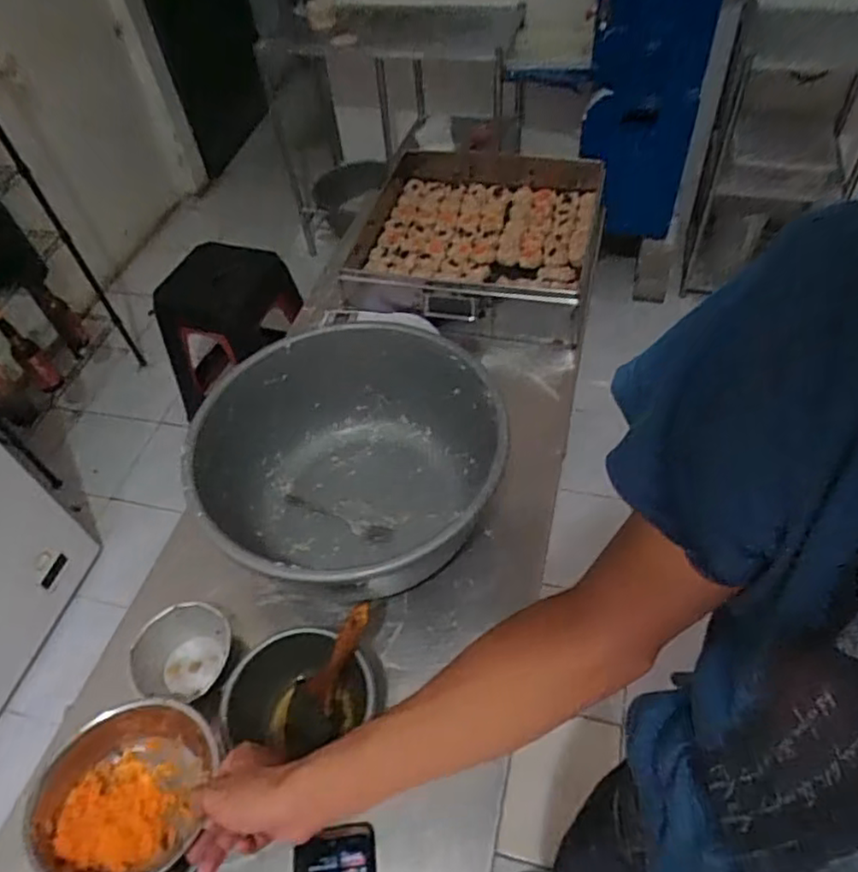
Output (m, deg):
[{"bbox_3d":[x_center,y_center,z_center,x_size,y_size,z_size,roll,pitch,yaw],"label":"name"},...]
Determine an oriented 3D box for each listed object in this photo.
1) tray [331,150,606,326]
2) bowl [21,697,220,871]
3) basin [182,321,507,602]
[{"bbox_3d":[0.086,-0.378,1.199,0.426,0.083,0.518,10,49,12],"label":"tray"},{"bbox_3d":[-0.275,0.325,0.588,0.156,0.054,0.152,-1,48,1],"label":"bowl"},{"bbox_3d":[-0.091,0.053,0.812,0.340,0.193,0.355,-3,50,4],"label":"basin"}]

